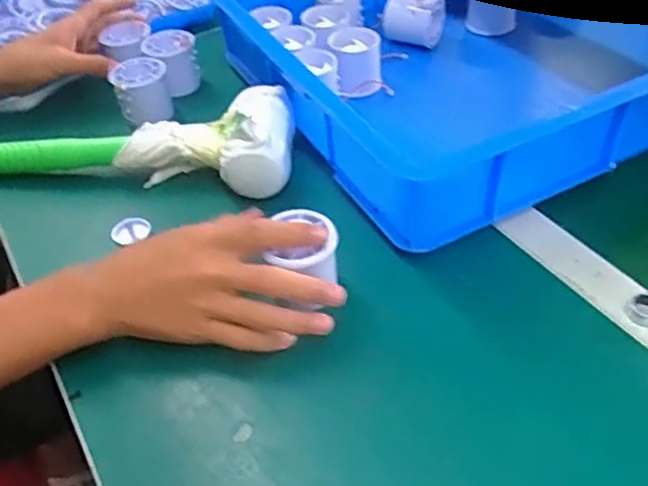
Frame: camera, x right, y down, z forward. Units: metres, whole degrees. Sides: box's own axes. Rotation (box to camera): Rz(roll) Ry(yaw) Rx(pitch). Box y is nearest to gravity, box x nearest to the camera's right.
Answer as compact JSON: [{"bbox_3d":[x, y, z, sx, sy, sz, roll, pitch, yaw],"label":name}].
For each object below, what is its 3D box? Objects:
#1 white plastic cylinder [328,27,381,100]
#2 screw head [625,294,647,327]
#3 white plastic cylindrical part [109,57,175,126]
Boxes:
[{"bbox_3d":[0.032,-0.179,0.669,0.049,0.057,0.059,-1,45,3],"label":"white plastic cylinder"},{"bbox_3d":[0.222,0.047,0.462,0.022,0.010,0.021,-2,45,2],"label":"screw head"},{"bbox_3d":[-0.183,-0.152,0.673,0.055,0.055,0.053,-19,47,-15],"label":"white plastic cylindrical part"}]

